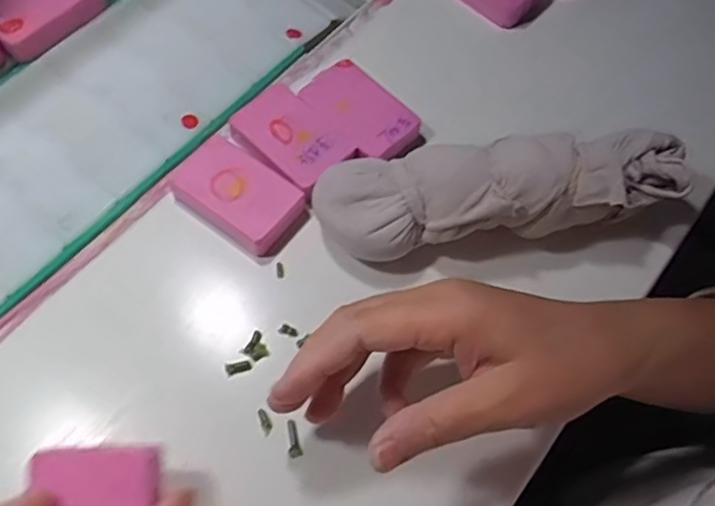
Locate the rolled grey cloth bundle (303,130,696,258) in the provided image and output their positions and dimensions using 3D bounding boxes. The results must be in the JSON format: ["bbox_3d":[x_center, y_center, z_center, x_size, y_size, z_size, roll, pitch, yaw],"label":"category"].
[{"bbox_3d":[0.077,-0.030,0.376,0.195,0.059,0.052,-9,65,-9],"label":"rolled grey cloth bundle"}]

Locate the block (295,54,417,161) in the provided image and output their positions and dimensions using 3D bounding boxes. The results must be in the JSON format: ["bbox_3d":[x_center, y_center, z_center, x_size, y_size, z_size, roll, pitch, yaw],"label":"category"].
[{"bbox_3d":[0.002,-0.085,0.413,0.047,0.021,0.070,-41,74,-21],"label":"block"}]

